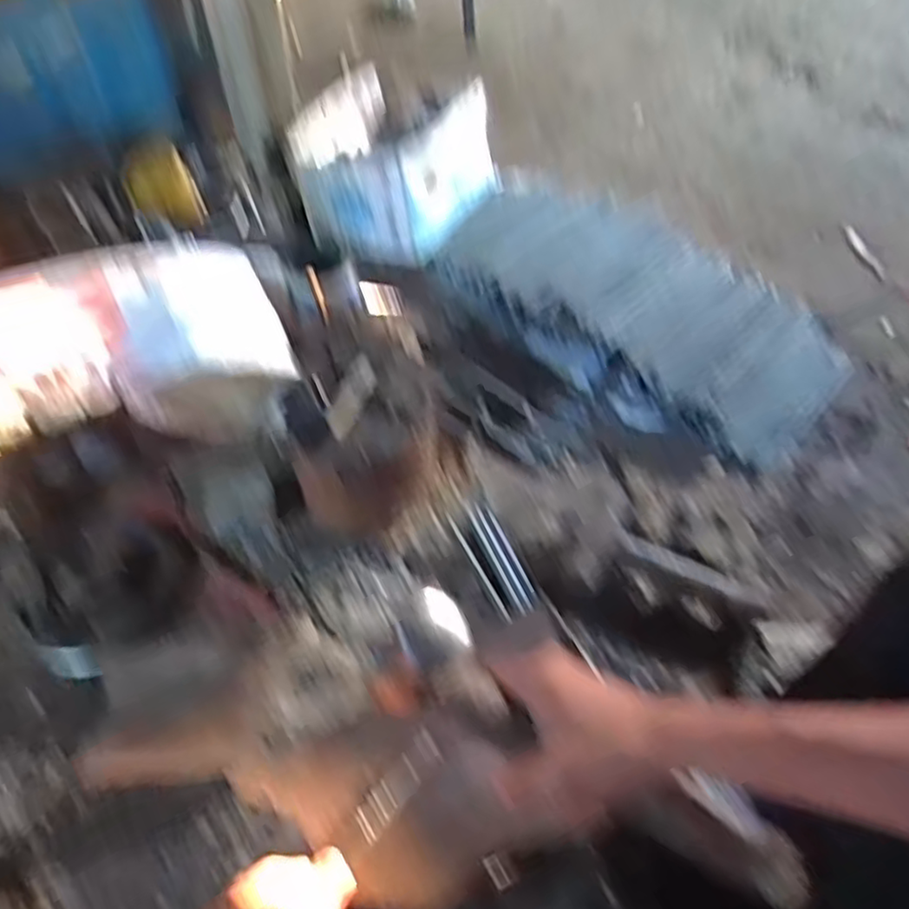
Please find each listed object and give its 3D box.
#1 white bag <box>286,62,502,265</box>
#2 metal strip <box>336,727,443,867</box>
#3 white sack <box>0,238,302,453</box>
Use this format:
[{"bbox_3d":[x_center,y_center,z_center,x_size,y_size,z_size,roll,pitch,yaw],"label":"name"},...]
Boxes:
[{"bbox_3d":[-0.119,-0.556,1.283,0.328,0.212,0.380,21,56,14],"label":"white bag"},{"bbox_3d":[-0.049,0.264,0.532,0.027,0.009,0.101,35,67,20],"label":"metal strip"},{"bbox_3d":[-0.450,-0.157,0.896,0.421,0.125,0.341,-17,56,-13],"label":"white sack"}]

